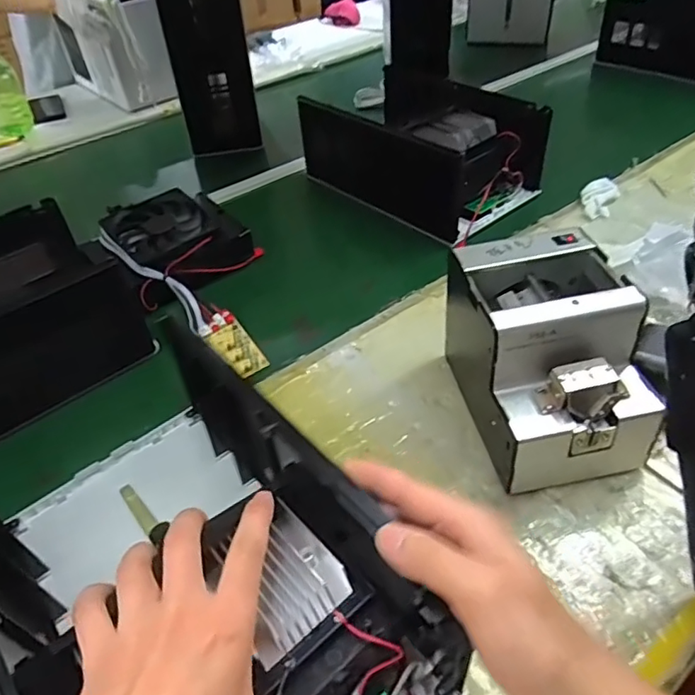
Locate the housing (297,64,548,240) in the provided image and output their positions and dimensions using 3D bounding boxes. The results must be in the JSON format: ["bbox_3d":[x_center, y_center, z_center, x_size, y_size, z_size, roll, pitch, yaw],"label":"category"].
[{"bbox_3d":[0.115,-0.322,0.867,0.213,0.109,0.329,-35,51,-28],"label":"housing"}]

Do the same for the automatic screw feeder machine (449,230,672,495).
[{"bbox_3d":[0.176,0.007,0.497,0.125,0.141,0.171,-10,44,-6],"label":"automatic screw feeder machine"}]

